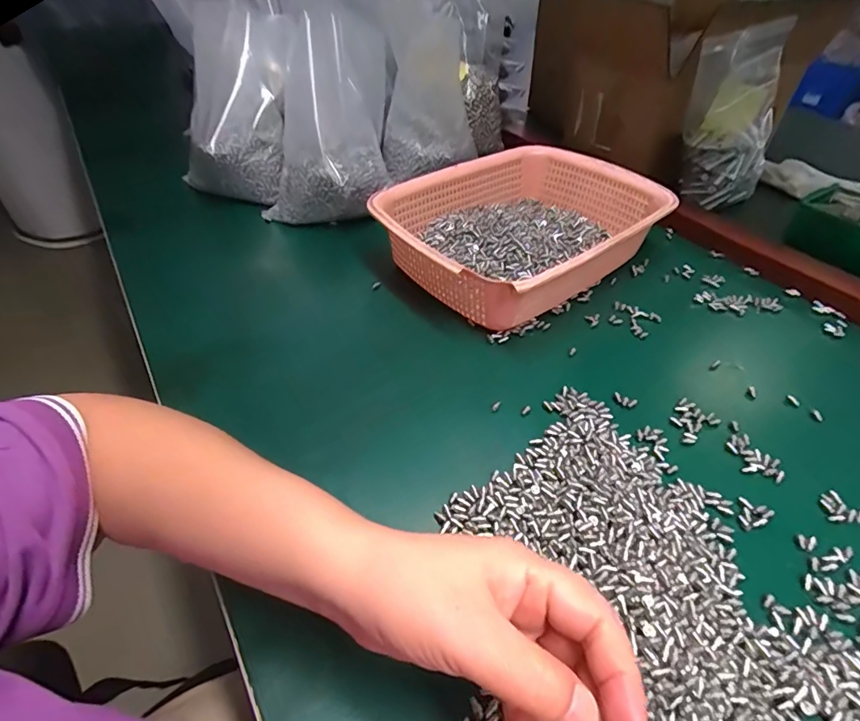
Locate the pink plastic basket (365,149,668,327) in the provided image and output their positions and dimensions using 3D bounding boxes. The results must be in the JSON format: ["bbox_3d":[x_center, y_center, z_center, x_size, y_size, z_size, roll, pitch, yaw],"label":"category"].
[{"bbox_3d":[0.097,-0.138,0.523,0.285,0.080,0.214,-29,52,-28],"label":"pink plastic basket"}]

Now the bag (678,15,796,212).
[{"bbox_3d":[0.384,-0.302,0.611,0.108,0.195,0.110,26,49,23],"label":"bag"}]

